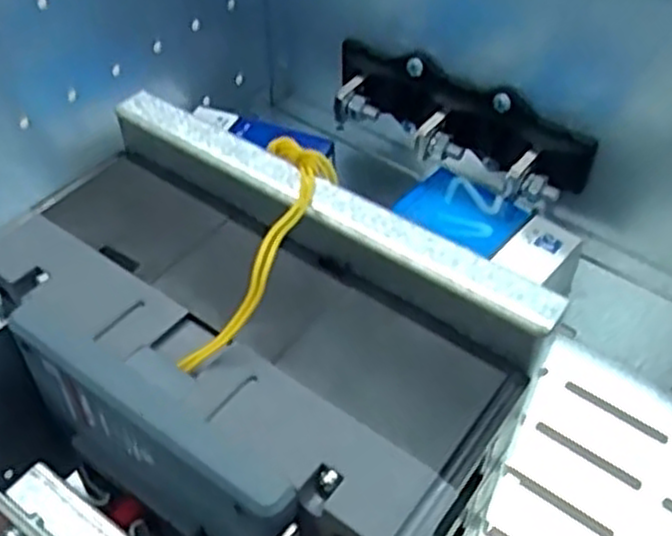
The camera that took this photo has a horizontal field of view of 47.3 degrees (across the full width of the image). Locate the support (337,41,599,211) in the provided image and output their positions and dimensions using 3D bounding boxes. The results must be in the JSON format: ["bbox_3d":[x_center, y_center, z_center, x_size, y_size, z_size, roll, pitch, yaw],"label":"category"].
[{"bbox_3d":[0.059,-0.080,0.411,0.150,0.031,0.040,30,53,25],"label":"support"}]

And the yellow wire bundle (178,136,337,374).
[{"bbox_3d":[-0.020,-0.008,0.228,0.024,0.025,0.084,12,47,10],"label":"yellow wire bundle"}]

